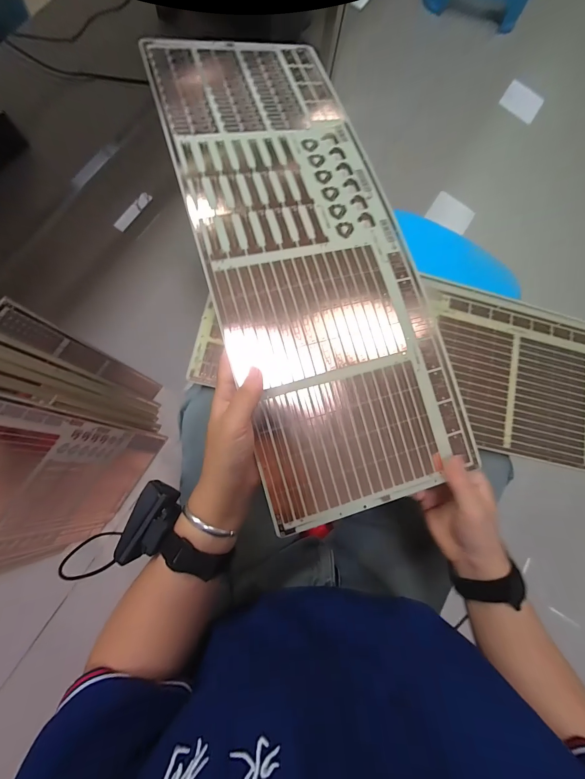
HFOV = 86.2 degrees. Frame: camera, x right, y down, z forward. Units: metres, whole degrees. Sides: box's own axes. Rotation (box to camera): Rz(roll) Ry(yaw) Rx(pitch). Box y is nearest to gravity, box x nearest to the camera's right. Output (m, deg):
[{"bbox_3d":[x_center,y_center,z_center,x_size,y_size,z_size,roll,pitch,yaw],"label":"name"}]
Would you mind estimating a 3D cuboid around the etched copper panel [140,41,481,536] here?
[{"bbox_3d":[0.013,-0.153,0.329,0.209,0.032,0.536,-15,83,-11],"label":"etched copper panel"}]

